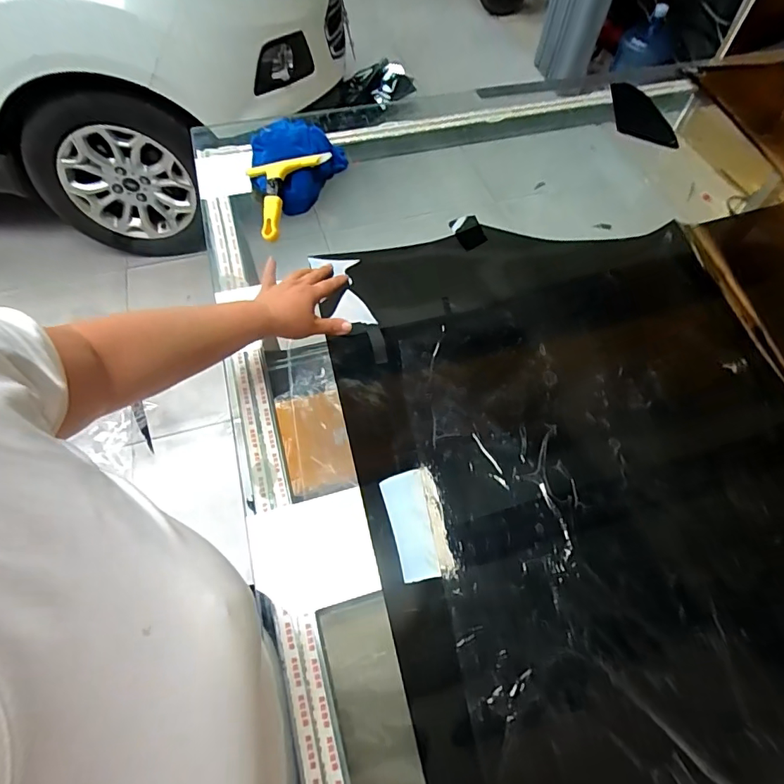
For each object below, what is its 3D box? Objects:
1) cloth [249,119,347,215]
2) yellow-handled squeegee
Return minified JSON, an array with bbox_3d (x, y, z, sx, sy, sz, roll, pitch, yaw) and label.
[{"bbox_3d":[-0.150,-0.379,0.770,0.150,0.071,0.229,-4,58,-4],"label":"cloth"},{"bbox_3d":[-0.150,-0.291,0.701,0.130,0.028,0.135,-12,69,8],"label":"yellow-handled squeegee"}]

